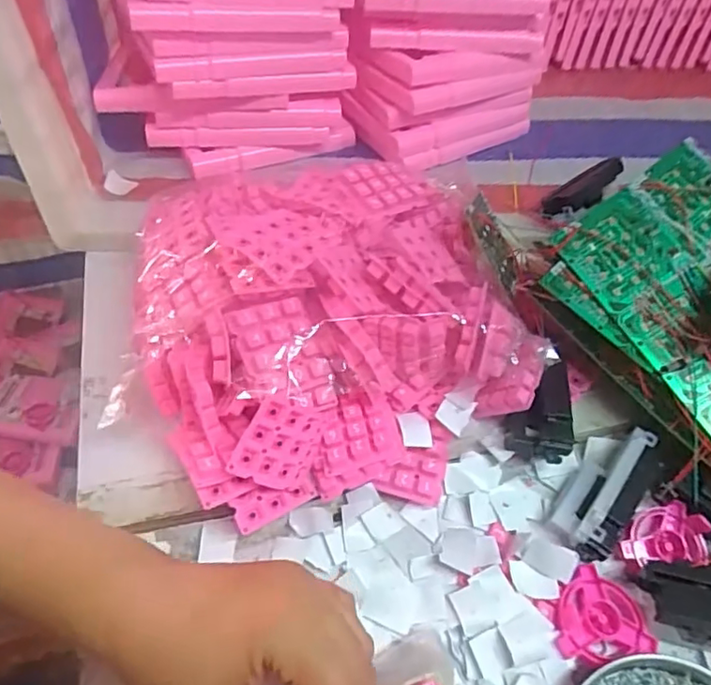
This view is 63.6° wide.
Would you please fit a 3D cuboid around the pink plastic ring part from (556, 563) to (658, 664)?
[{"bbox_3d":[0.140,0.158,0.336,0.054,0.006,0.050,-8,54,-7],"label":"pink plastic ring part"}]

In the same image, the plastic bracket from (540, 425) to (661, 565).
[{"bbox_3d":[0.162,0.088,0.367,0.038,0.020,0.098,33,60,21],"label":"plastic bracket"}]

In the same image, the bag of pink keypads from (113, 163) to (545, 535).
[{"bbox_3d":[-0.016,-0.020,0.388,0.256,0.093,0.232,-8,54,-10],"label":"bag of pink keypads"}]

